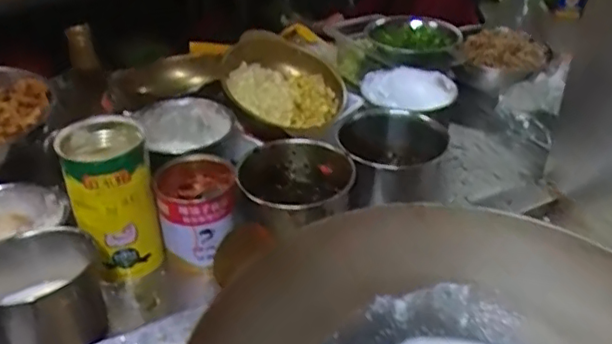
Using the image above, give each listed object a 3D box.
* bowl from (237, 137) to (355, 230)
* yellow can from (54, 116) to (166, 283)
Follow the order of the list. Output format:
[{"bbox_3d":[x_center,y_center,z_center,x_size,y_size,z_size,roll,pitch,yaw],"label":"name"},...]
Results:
[{"bbox_3d":[-0.012,0.015,0.780,0.140,0.067,0.135,0,34,0],"label":"bowl"},{"bbox_3d":[-0.234,0.040,0.732,0.089,0.196,0.086,0,34,0],"label":"yellow can"}]

